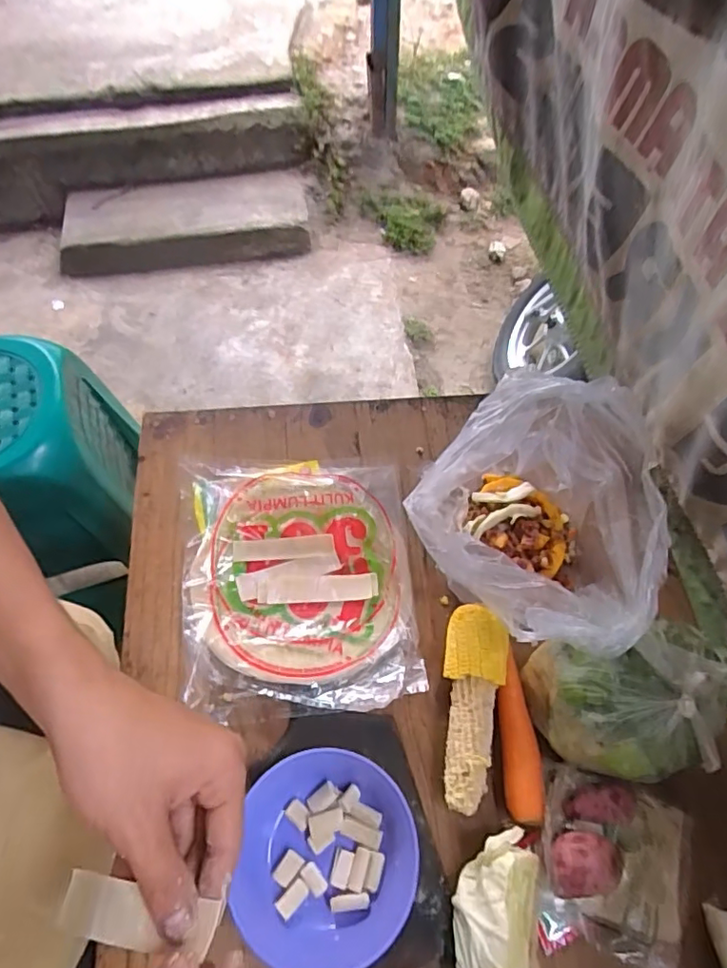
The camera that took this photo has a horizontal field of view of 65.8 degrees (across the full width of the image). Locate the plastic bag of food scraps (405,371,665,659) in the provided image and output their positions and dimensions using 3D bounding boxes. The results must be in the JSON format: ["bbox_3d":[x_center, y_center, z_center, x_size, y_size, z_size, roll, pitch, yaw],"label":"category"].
[{"bbox_3d":[0.170,0.035,0.528,0.199,0.203,0.208,36,66,20],"label":"plastic bag of food scraps"}]

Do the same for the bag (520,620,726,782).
[{"bbox_3d":[0.230,0.187,0.486,0.150,0.085,0.119,-4,59,-2],"label":"bag"}]

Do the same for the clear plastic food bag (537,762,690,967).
[{"bbox_3d":[0.215,0.326,0.472,0.135,0.069,0.132,11,60,6],"label":"clear plastic food bag"}]

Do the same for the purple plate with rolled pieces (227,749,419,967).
[{"bbox_3d":[-0.029,0.302,0.460,0.140,0.056,0.142,0,59,0],"label":"purple plate with rolled pieces"}]

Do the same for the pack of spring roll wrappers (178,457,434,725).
[{"bbox_3d":[-0.066,0.096,0.575,0.223,0.032,0.255,-2,62,-4],"label":"pack of spring roll wrappers"}]

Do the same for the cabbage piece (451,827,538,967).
[{"bbox_3d":[0.103,0.339,0.446,0.059,0.067,0.110,8,60,5],"label":"cabbage piece"}]

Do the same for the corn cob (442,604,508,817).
[{"bbox_3d":[0.097,0.202,0.514,0.054,0.055,0.168,9,60,5],"label":"corn cob"}]

